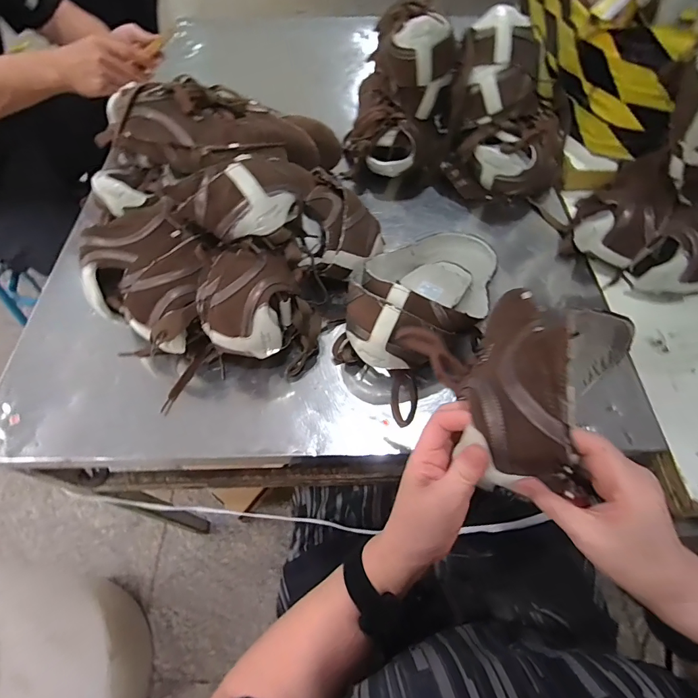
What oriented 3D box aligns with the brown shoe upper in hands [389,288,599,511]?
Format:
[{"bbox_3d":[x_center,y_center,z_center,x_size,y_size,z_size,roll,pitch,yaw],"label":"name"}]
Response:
[{"bbox_3d":[0.128,0.023,0.322,0.113,0.088,0.186,-9,59,-5],"label":"brown shoe upper in hands"}]

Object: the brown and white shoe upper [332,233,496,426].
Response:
[{"bbox_3d":[0.098,-0.063,0.522,0.155,0.118,0.261,32,52,18],"label":"brown and white shoe upper"}]

